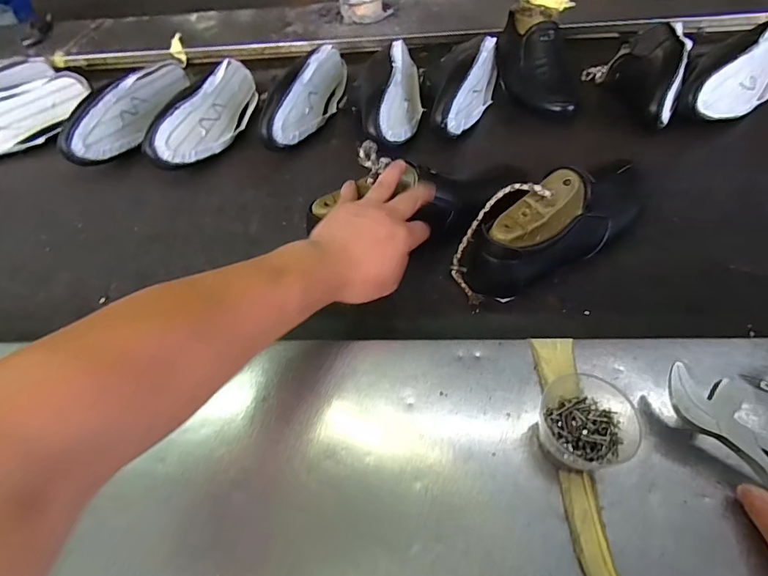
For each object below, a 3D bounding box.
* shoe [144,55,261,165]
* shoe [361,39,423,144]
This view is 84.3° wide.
[{"bbox_3d":[-0.279,-0.265,0.668,0.075,0.090,0.253,5,54,10],"label":"shoe"},{"bbox_3d":[0.014,-0.300,0.649,0.086,0.071,0.253,-3,52,4],"label":"shoe"}]

